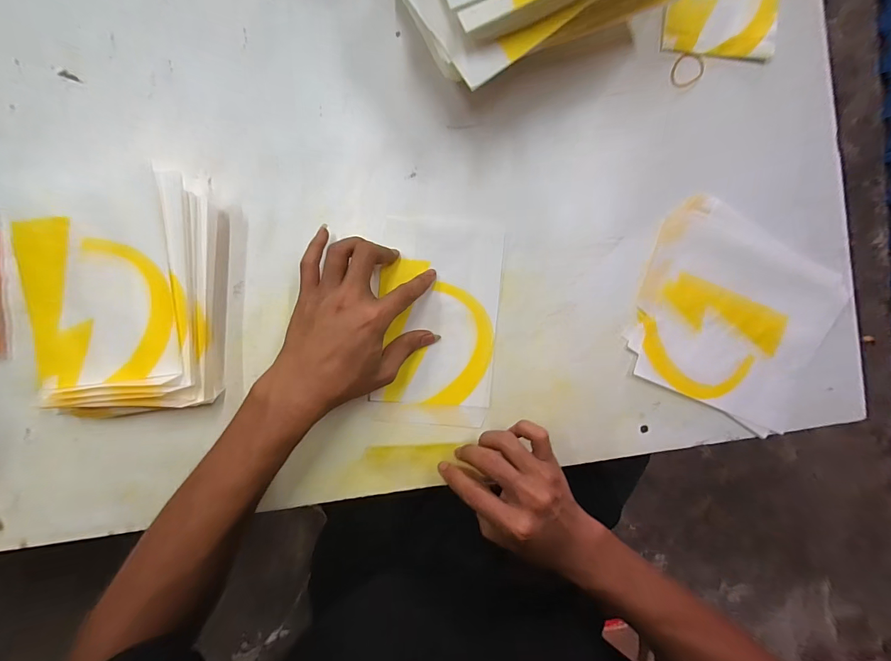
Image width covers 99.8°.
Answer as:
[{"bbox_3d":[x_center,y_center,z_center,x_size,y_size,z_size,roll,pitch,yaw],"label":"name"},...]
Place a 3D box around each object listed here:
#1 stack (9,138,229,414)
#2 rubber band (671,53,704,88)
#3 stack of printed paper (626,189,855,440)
[{"bbox_3d":[-0.278,-0.033,0.325,0.147,0.048,0.211,1,89,-4],"label":"stack"},{"bbox_3d":[0.249,-0.269,0.385,0.039,0.004,0.029,-36,92,-4],"label":"rubber band"},{"bbox_3d":[0.295,-0.015,0.380,0.203,0.011,0.193,25,88,-4],"label":"stack of printed paper"}]

